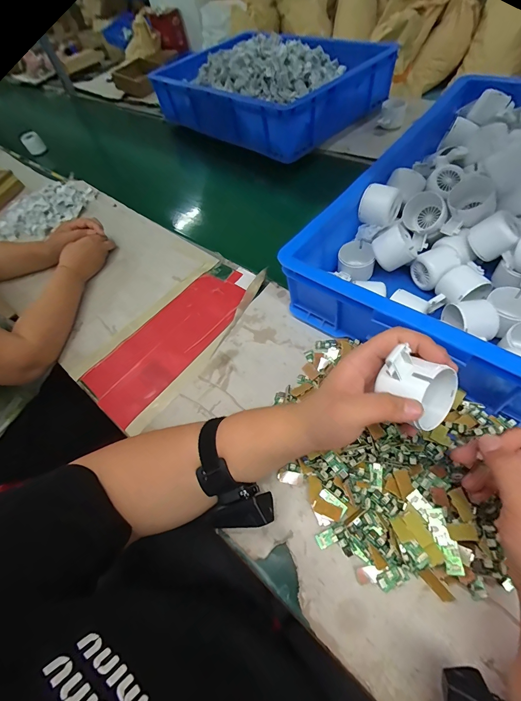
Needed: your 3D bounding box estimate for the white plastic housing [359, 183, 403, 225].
[{"bbox_3d":[0.186,-0.229,0.489,0.054,0.044,0.050,28,66,25],"label":"white plastic housing"}]

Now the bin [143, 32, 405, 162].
[{"bbox_3d":[0.030,-0.720,0.847,0.405,0.151,0.497,-42,60,-16],"label":"bin"}]

